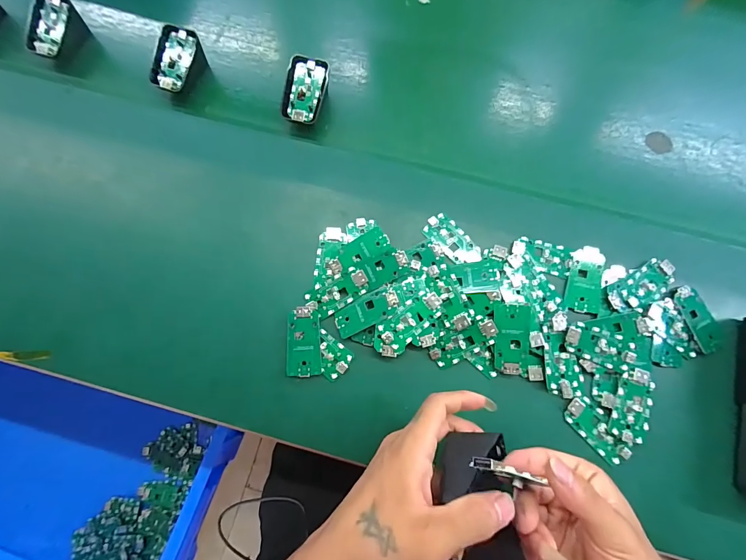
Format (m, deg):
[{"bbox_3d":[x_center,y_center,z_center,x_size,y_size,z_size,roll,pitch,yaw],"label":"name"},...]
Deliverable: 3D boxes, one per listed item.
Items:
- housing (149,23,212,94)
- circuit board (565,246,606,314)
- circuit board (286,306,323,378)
[{"bbox_3d":[-0.225,-0.247,0.406,0.045,0.042,0.067,22,75,5],"label":"housing"},{"bbox_3d":[0.208,-0.001,0.344,0.031,0.011,0.064,14,74,3],"label":"circuit board"},{"bbox_3d":[-0.065,0.058,0.331,0.032,0.010,0.062,-3,74,-2],"label":"circuit board"}]

